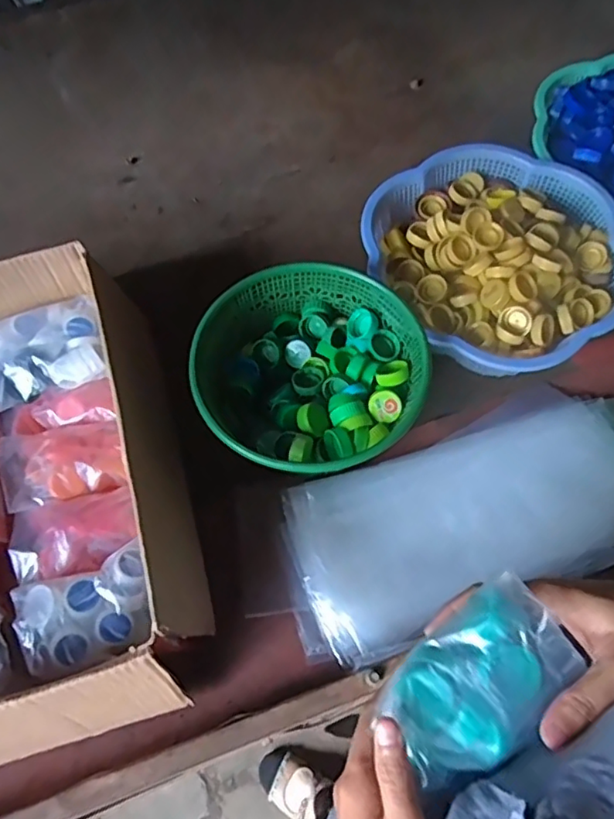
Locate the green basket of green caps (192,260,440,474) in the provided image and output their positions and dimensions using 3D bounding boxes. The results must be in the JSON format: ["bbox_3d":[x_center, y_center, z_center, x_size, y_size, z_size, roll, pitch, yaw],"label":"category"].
[{"bbox_3d":[0.000,-0.029,0.546,0.198,0.089,0.189,-19,64,-9],"label":"green basket of green caps"}]

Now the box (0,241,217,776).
[{"bbox_3d":[-0.253,0.072,0.484,0.277,0.113,0.385,-16,64,-7],"label":"box"}]

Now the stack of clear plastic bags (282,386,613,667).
[{"bbox_3d":[0.151,0.093,0.527,0.349,0.018,0.160,-22,65,-10],"label":"stack of clear plastic bags"}]

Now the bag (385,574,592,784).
[{"bbox_3d":[0.088,0.138,0.295,0.098,0.018,0.062,-36,68,-16],"label":"bag"}]

